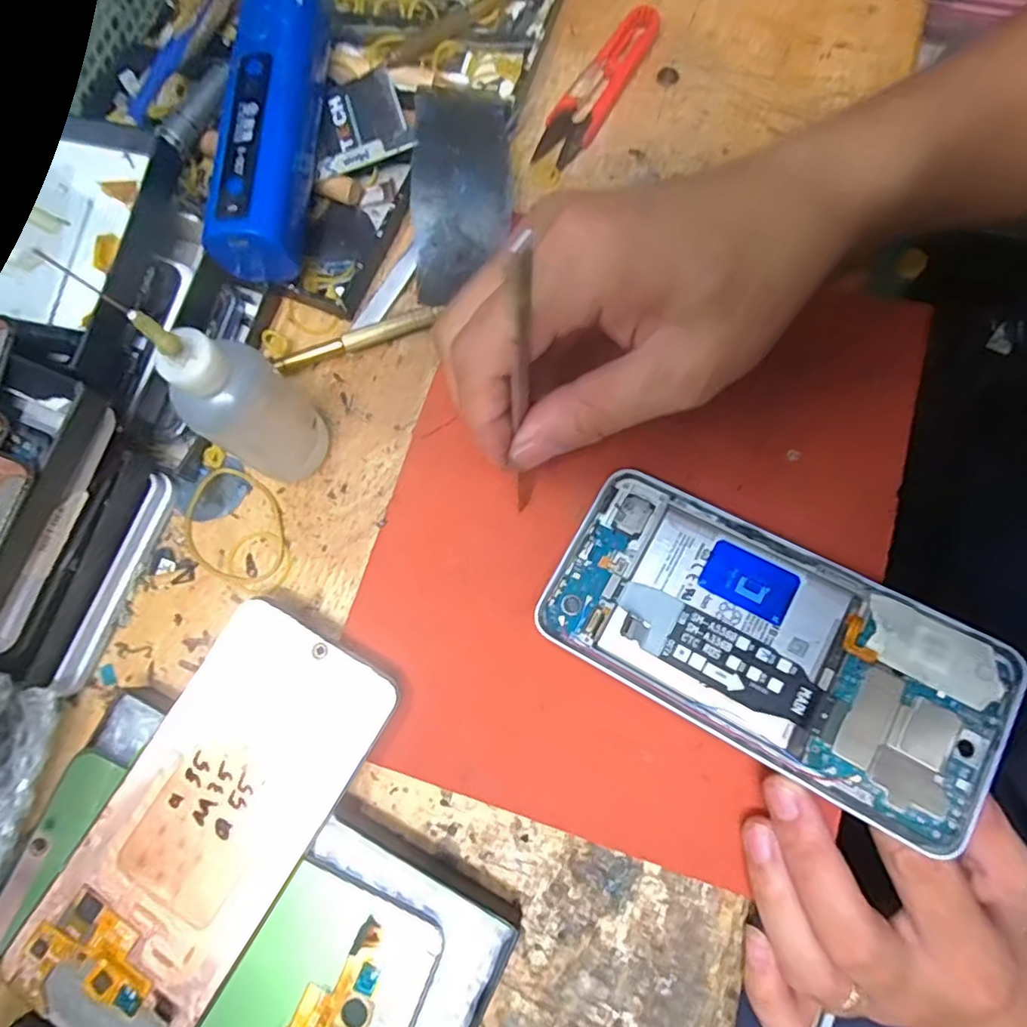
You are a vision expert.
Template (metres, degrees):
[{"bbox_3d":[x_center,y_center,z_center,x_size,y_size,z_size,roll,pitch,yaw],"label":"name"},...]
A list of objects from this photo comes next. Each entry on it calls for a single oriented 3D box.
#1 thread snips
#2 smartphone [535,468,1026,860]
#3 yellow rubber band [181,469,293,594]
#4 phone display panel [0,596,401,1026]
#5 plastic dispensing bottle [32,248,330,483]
[{"bbox_3d":[0.043,-0.216,0.304,0.024,0.010,0.097,29,80,9],"label":"thread snips"},{"bbox_3d":[0.094,0.047,0.226,0.160,0.008,0.077,27,77,15],"label":"smartphone"},{"bbox_3d":[-0.121,0.008,0.268,0.058,0.004,0.043,34,78,7],"label":"yellow rubber band"},{"bbox_3d":[-0.113,0.114,0.226,0.073,0.010,0.153,31,78,7],"label":"phone display panel"},{"bbox_3d":[-0.105,-0.050,0.219,0.038,0.119,0.045,-41,80,-9],"label":"plastic dispensing bottle"}]

